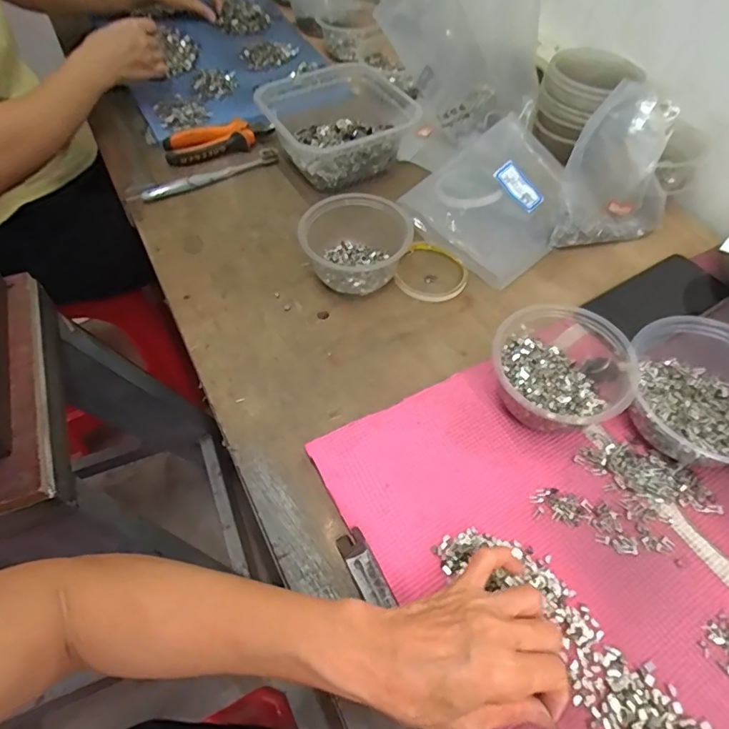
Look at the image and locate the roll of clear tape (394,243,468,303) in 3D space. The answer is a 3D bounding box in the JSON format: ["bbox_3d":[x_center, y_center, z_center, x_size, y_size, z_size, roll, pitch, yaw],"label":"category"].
[{"bbox_3d":[0.076,-0.105,0.565,0.077,0.012,0.083,12,57,10],"label":"roll of clear tape"}]

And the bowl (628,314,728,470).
[{"bbox_3d":[0.294,0.022,0.429,0.133,0.061,0.131,-1,56,2],"label":"bowl"}]

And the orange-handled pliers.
[{"bbox_3d":[-0.197,-0.307,0.689,0.145,0.029,0.055,-16,57,-9],"label":"orange-handled pliers"}]

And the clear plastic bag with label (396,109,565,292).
[{"bbox_3d":[0.167,-0.202,0.606,0.157,0.029,0.223,43,69,7],"label":"clear plastic bag with label"}]

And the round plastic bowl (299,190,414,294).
[{"bbox_3d":[-0.009,-0.129,0.540,0.109,0.079,0.101,-1,56,2],"label":"round plastic bowl"}]

